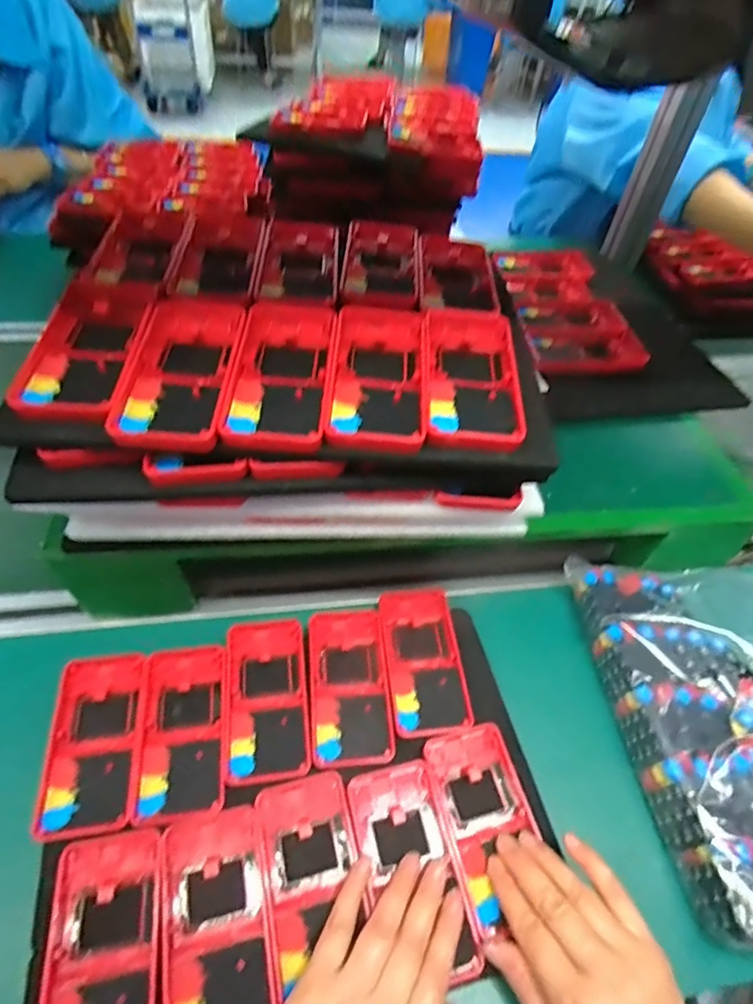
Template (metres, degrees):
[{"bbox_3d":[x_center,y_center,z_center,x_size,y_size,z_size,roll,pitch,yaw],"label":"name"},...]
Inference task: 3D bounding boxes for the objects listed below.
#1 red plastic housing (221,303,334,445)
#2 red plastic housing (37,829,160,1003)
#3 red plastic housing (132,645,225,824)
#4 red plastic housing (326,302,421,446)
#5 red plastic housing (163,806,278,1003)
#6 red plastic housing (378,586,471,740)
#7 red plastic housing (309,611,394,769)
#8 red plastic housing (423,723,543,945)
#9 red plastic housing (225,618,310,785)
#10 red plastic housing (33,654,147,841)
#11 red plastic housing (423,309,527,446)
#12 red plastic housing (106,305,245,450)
[{"bbox_3d":[-0.061,-0.093,0.356,0.060,0.022,0.148,3,56,-2],"label":"red plastic housing"},{"bbox_3d":[-0.164,0.271,0.314,0.063,0.014,0.123,-8,57,-9],"label":"red plastic housing"},{"bbox_3d":[-0.146,0.171,0.397,0.059,0.021,0.118,-6,56,-8],"label":"red plastic housing"},{"bbox_3d":[0.001,-0.089,0.355,0.060,0.013,0.134,4,56,-1],"label":"red plastic housing"},{"bbox_3d":[-0.099,0.263,0.325,0.061,0.016,0.123,-10,57,-10],"label":"red plastic housing"},{"bbox_3d":[0.038,0.131,0.446,0.061,0.021,0.126,-3,56,-5],"label":"red plastic housing"},{"bbox_3d":[-0.022,0.145,0.426,0.058,0.020,0.124,-3,56,-5],"label":"red plastic housing"},{"bbox_3d":[0.080,0.224,0.376,0.064,0.015,0.116,-12,57,-11],"label":"red plastic housing"},{"bbox_3d":[-0.086,0.151,0.415,0.058,0.012,0.121,-5,56,-7],"label":"red plastic housing"},{"bbox_3d":[-0.206,0.174,0.388,0.063,0.017,0.121,-5,56,-7],"label":"red plastic housing"},{"bbox_3d":[0.065,-0.089,0.361,0.061,0.013,0.133,4,56,-1],"label":"red plastic housing"},{"bbox_3d":[-0.123,-0.090,0.345,0.063,0.020,0.146,-2,52,3],"label":"red plastic housing"}]

